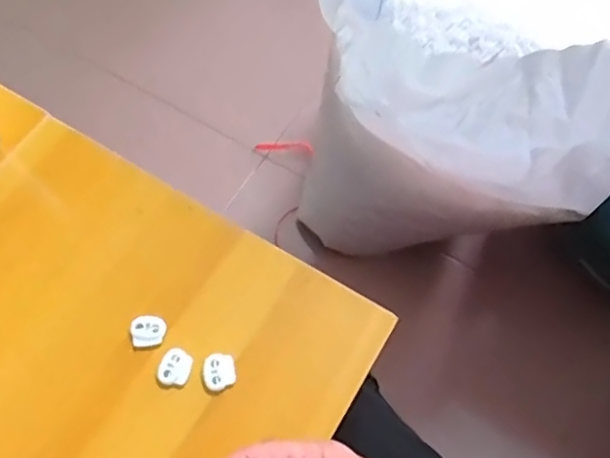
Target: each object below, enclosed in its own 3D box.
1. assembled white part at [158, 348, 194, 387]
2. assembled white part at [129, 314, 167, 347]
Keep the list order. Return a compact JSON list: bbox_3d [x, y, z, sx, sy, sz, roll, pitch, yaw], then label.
[{"bbox_3d":[-0.081,0.086,0.384,0.020,0.004,0.022,19,66,7],"label":"assembled white part"},{"bbox_3d":[-0.100,0.065,0.395,0.022,0.004,0.020,-10,66,-6],"label":"assembled white part"}]

